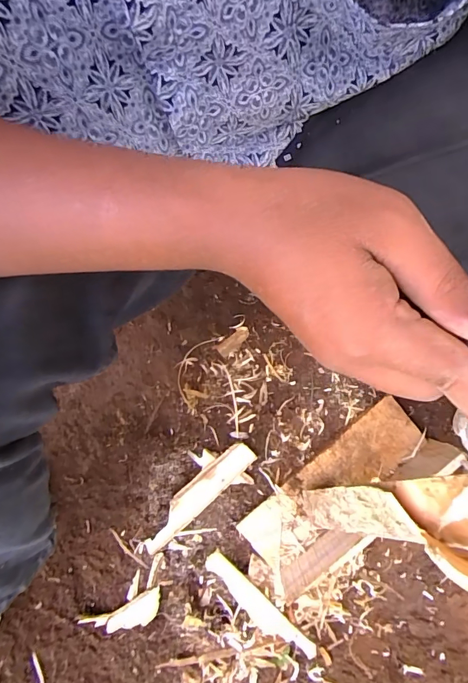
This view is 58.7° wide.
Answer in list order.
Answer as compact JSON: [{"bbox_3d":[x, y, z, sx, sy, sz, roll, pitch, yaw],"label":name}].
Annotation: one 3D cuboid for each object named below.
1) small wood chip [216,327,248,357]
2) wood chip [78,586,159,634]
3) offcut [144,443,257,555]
[{"bbox_3d":[0.000,0.000,0.582,0.051,0.011,0.019,-42,82,-9],"label":"small wood chip"},{"bbox_3d":[-0.159,0.395,0.598,0.118,0.013,0.046,-22,101,0],"label":"wood chip"},{"bbox_3d":[-0.052,0.215,0.574,0.043,0.015,0.198,43,96,8],"label":"offcut"}]

